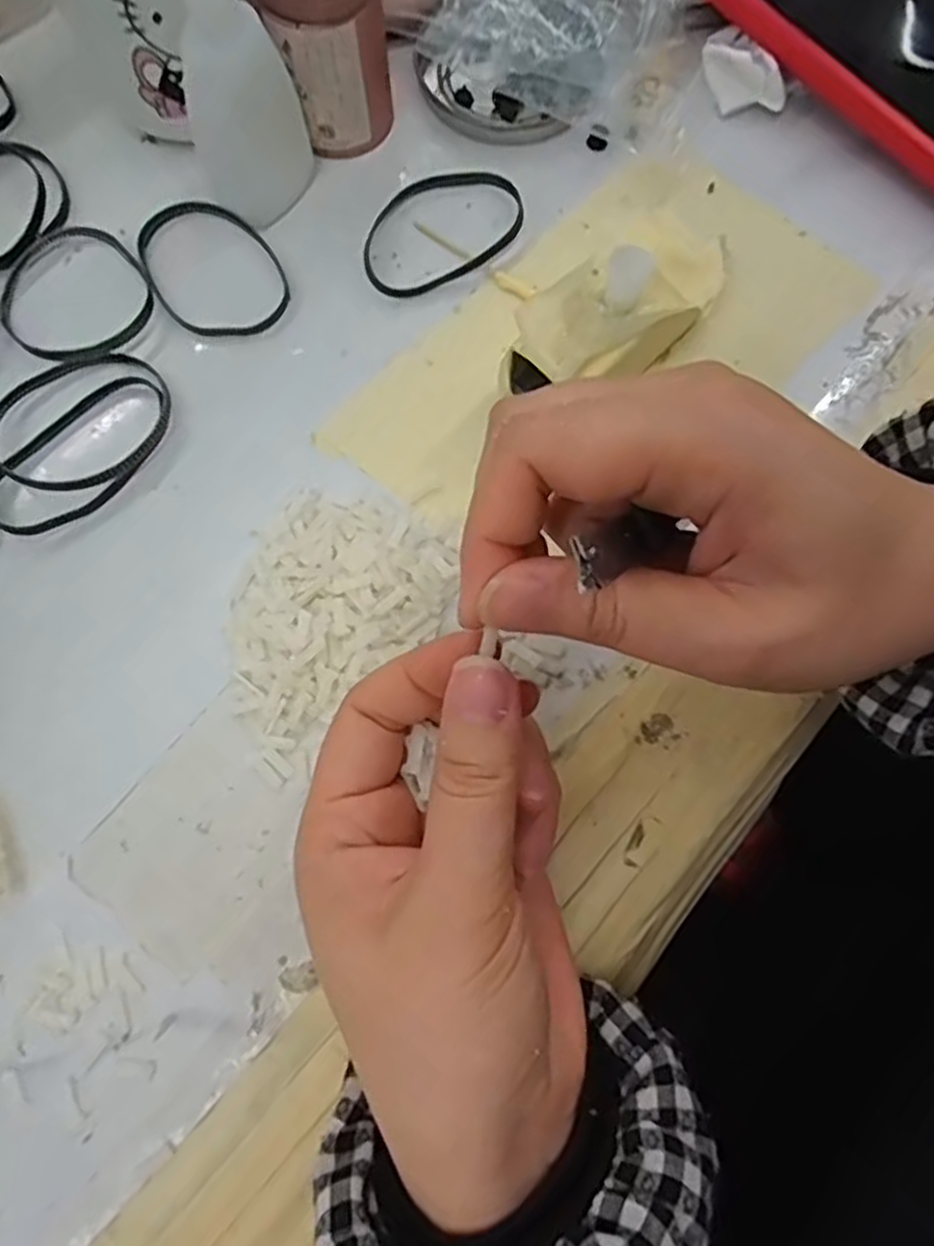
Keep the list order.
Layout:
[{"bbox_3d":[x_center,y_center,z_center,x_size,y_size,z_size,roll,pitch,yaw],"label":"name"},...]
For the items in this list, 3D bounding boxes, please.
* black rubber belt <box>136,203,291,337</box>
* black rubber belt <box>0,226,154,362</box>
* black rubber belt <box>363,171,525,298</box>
[{"bbox_3d":[-0.099,-0.138,0.289,0.048,0.004,0.064,-33,79,-10],"label":"black rubber belt"},{"bbox_3d":[-0.152,-0.127,0.284,0.056,0.004,0.063,-37,80,-10],"label":"black rubber belt"},{"bbox_3d":[-0.011,-0.159,0.293,0.070,0.009,0.046,-27,78,-8],"label":"black rubber belt"}]

